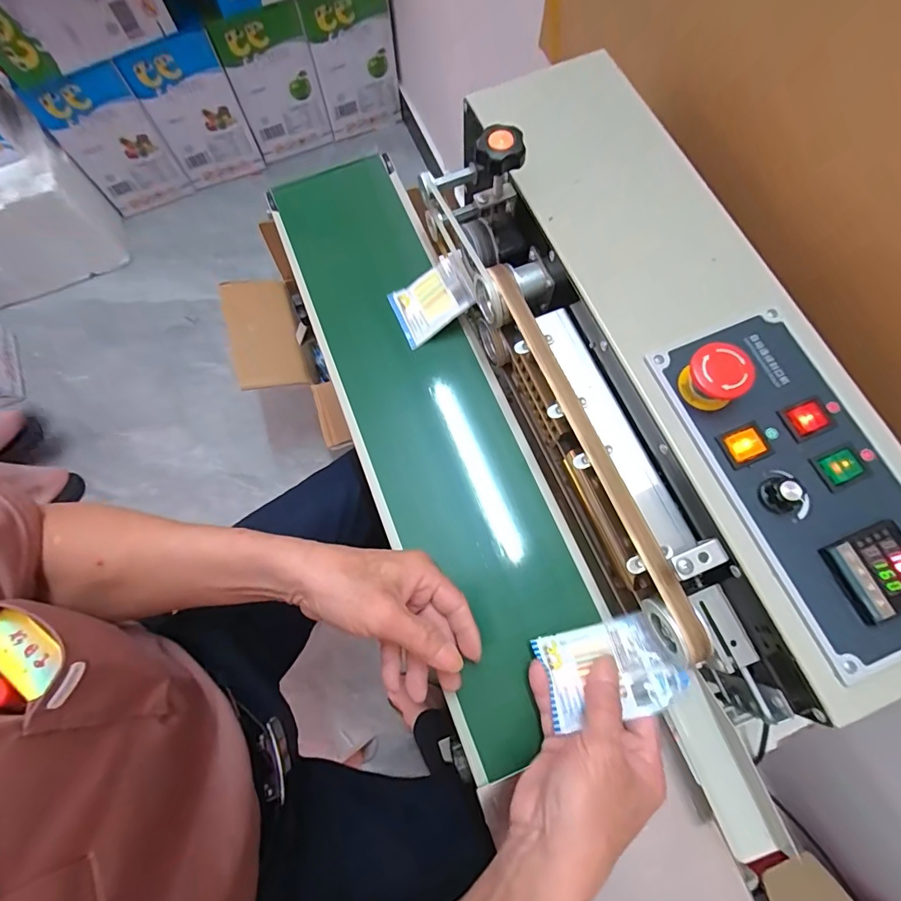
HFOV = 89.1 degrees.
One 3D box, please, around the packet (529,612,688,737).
[{"bbox_3d":[0.118,0.162,0.341,0.096,0.008,0.063,-18,56,9],"label":"packet"}]

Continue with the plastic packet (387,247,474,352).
[{"bbox_3d":[-0.020,-0.151,0.458,0.085,0.016,0.066,-32,69,23],"label":"plastic packet"}]

